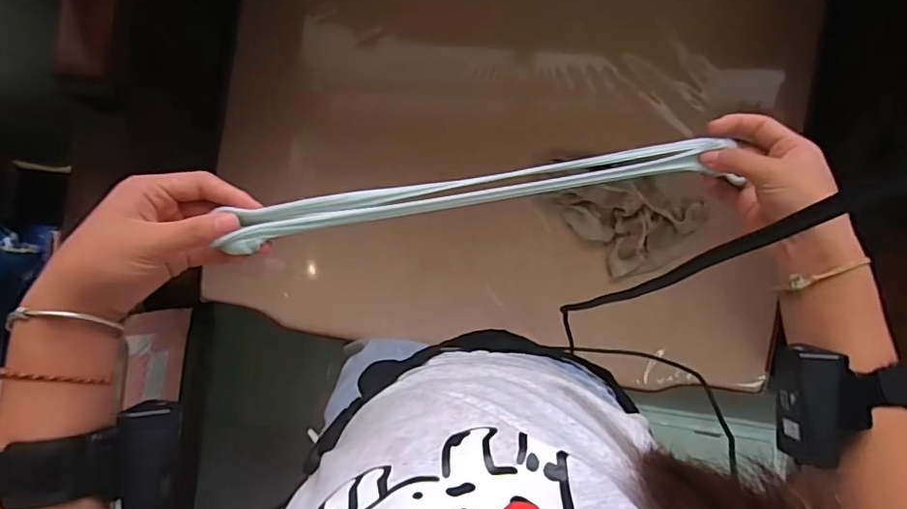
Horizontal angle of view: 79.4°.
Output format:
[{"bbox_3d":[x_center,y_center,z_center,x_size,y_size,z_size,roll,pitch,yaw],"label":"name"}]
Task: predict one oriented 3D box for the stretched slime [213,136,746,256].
[{"bbox_3d":[0.015,-0.046,0.396,0.336,0.018,0.023,-11,87,-12],"label":"stretched slime"}]

